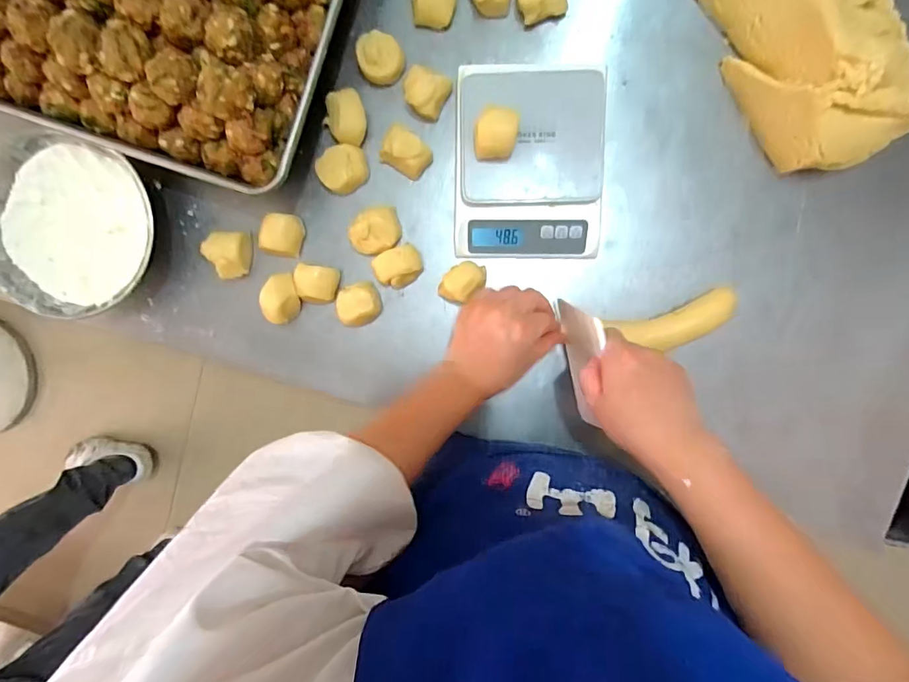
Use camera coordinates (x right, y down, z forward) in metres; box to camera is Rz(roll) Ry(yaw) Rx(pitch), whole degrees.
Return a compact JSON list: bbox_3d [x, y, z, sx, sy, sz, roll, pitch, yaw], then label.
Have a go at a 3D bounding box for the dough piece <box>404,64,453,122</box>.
[{"bbox_3d":[-0.030,-0.257,0.497,0.039,0.032,0.048,26,97,1],"label":"dough piece"}]

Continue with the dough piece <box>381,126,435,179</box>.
[{"bbox_3d":[-0.051,-0.193,0.493,0.050,0.032,0.037,35,97,0],"label":"dough piece"}]

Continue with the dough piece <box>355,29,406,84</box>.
[{"bbox_3d":[-0.075,-0.288,0.493,0.044,0.029,0.041,0,95,4],"label":"dough piece"}]

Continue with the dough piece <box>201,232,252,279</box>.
[{"bbox_3d":[-0.248,-0.093,0.519,0.044,0.035,0.049,1,95,4],"label":"dough piece"}]

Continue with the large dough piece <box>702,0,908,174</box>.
[{"bbox_3d":[0.331,-0.278,0.451,0.118,0.077,0.228,-20,94,6],"label":"large dough piece"}]

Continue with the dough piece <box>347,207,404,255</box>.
[{"bbox_3d":[-0.083,-0.116,0.509,0.053,0.028,0.044,-22,94,6],"label":"dough piece"}]

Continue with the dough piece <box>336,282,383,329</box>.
[{"bbox_3d":[-0.103,-0.039,0.519,0.043,0.032,0.044,0,95,4],"label":"dough piece"}]

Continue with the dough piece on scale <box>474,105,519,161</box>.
[{"bbox_3d":[0.040,-0.198,0.462,0.040,0.032,0.040,-1,95,4],"label":"dough piece on scale"}]

